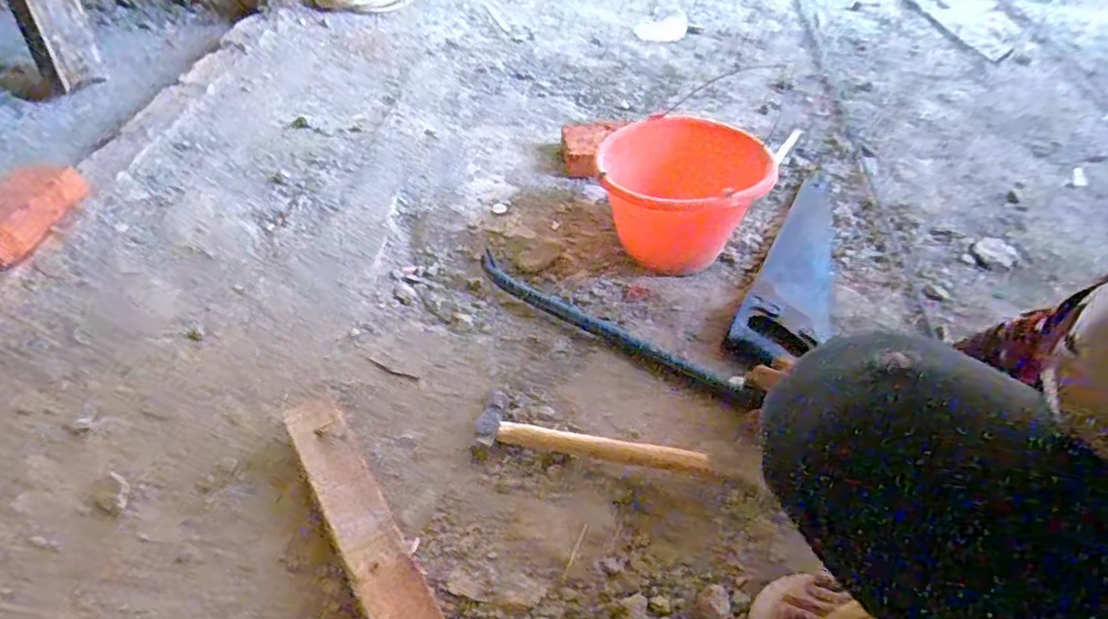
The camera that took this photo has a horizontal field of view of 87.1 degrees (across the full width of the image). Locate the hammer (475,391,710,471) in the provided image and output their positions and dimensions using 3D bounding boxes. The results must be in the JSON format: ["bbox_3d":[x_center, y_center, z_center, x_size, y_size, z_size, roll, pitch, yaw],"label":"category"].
[{"bbox_3d":[0.043,0.145,0.669,0.254,0.029,0.076,10,49,6],"label":"hammer"}]

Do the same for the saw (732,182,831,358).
[{"bbox_3d":[0.386,-0.073,0.882,0.116,0.031,0.437,25,52,18],"label":"saw"}]

